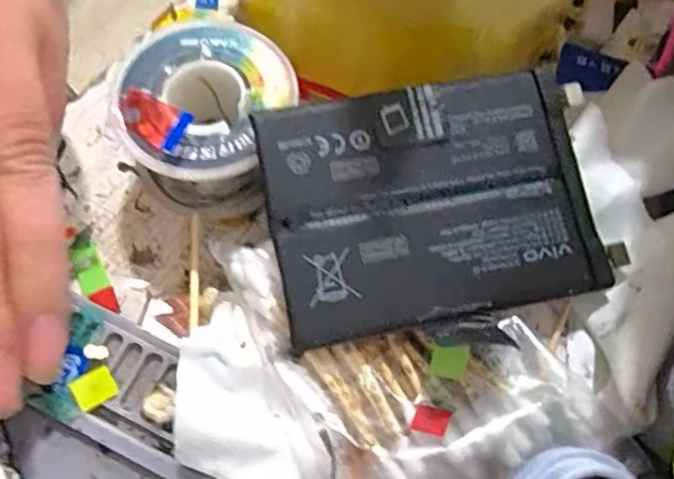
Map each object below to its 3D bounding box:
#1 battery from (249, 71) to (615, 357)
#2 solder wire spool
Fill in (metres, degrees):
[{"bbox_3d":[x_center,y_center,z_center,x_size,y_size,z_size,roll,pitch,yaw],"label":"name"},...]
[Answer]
[{"bbox_3d":[0.024,-0.010,0.159,0.084,0.004,0.063,-11,79,-7],"label":"battery"},{"bbox_3d":[-0.039,-0.037,0.187,0.049,0.033,0.052,1,69,-3],"label":"solder wire spool"}]

